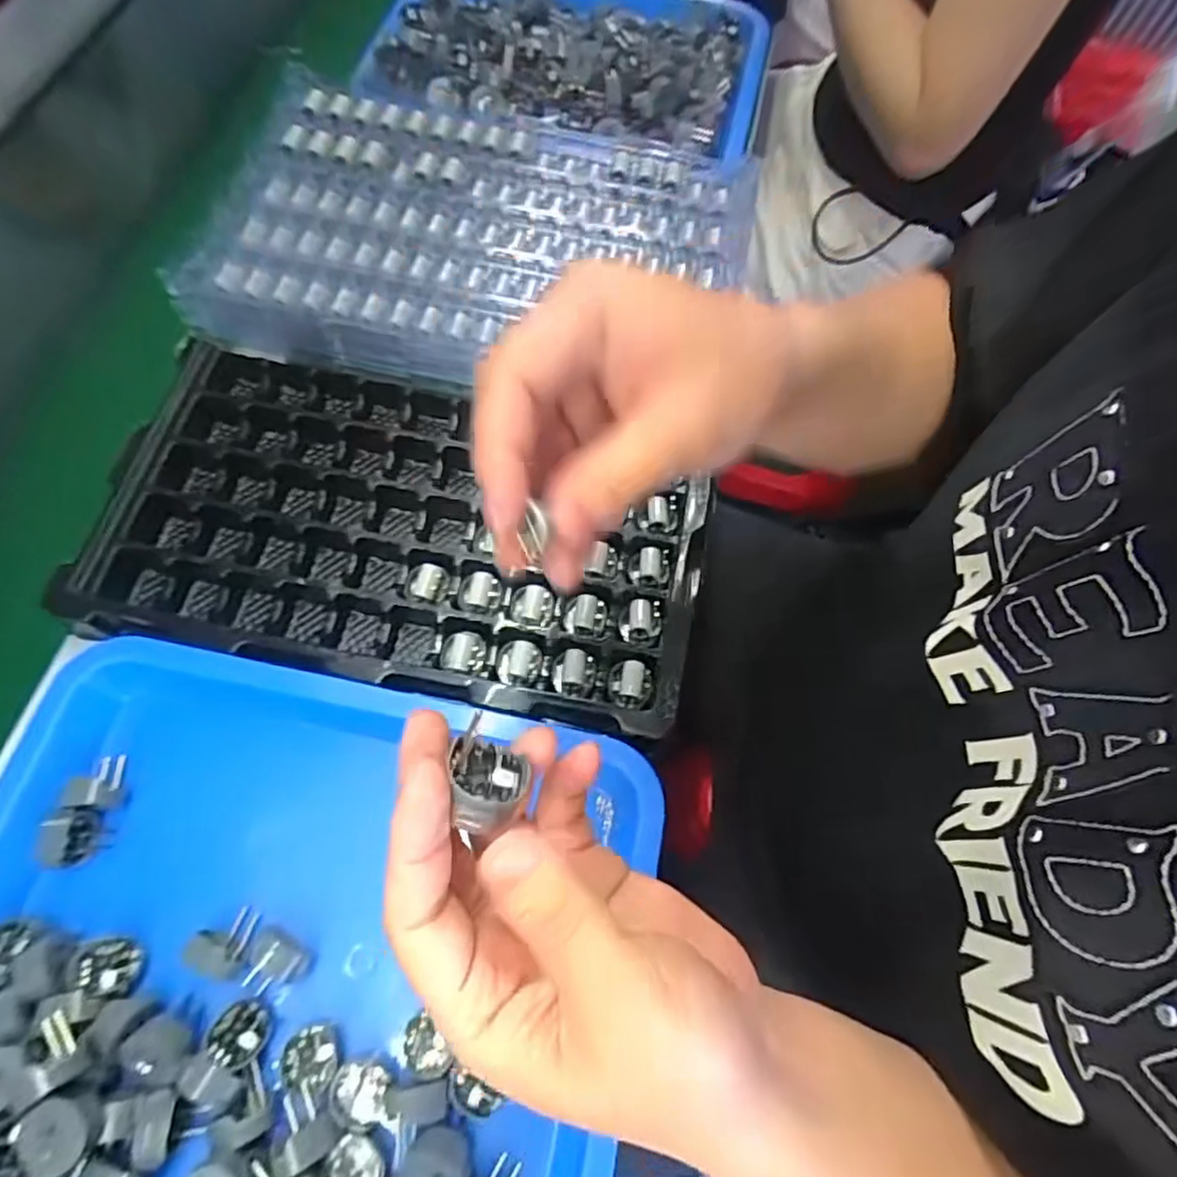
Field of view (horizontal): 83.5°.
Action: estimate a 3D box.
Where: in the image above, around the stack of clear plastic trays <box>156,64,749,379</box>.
[{"bbox_3d":[-0.073,-0.251,0.468,0.362,0.040,0.240,10,68,2],"label":"stack of clear plastic trays"}]

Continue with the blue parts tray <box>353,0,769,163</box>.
[{"bbox_3d":[-0.010,-0.478,0.576,0.328,0.062,0.274,13,68,3],"label":"blue parts tray"}]

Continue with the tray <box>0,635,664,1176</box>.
[{"bbox_3d":[-0.147,0.180,0.329,0.345,0.060,0.266,11,68,2],"label":"tray"}]

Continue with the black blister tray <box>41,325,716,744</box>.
[{"bbox_3d":[-0.115,-0.039,0.413,0.355,0.040,0.198,10,68,2],"label":"black blister tray"}]

